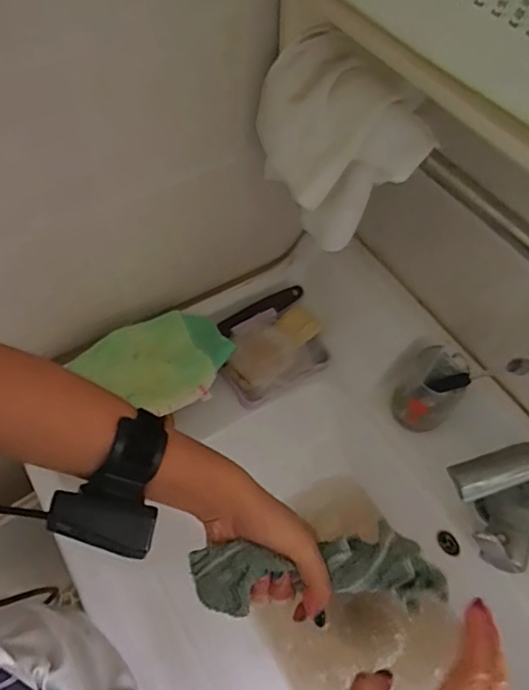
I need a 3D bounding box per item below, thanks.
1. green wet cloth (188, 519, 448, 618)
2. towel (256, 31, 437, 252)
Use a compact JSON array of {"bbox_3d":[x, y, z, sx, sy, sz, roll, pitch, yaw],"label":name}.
[{"bbox_3d":[0.035,0.164,0.391,0.174,0.032,0.052,-6,58,3],"label":"green wet cloth"},{"bbox_3d":[0.059,-0.170,0.485,0.092,0.134,0.151,-16,61,-12],"label":"towel"}]

